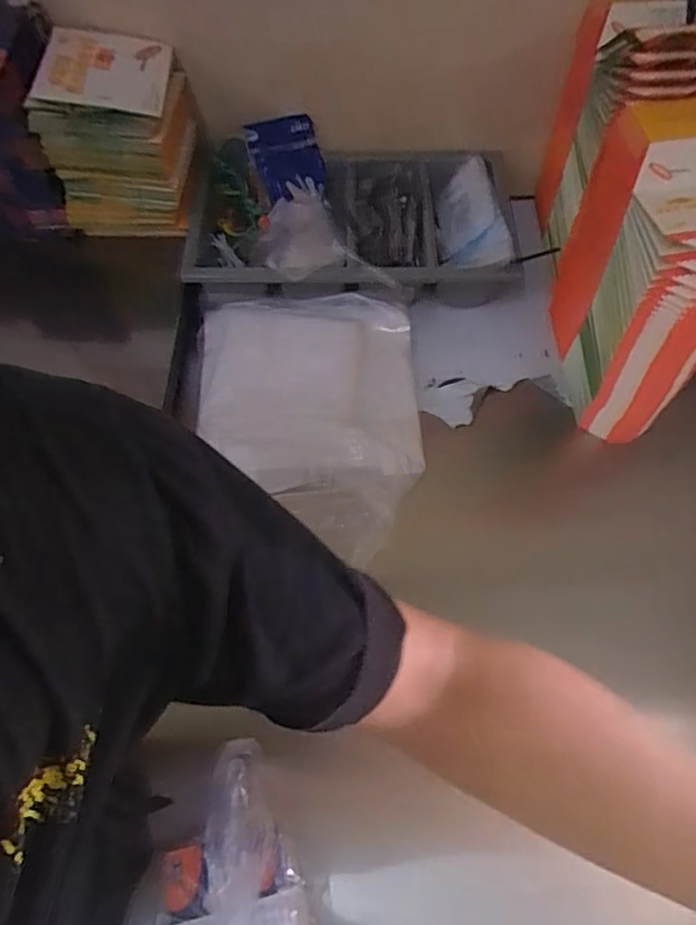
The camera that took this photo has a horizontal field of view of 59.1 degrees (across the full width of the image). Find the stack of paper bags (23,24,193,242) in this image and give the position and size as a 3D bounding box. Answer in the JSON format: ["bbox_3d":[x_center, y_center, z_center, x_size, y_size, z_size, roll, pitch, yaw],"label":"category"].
[{"bbox_3d":[-0.330,-0.483,0.916,0.188,0.211,0.183,0,61,0],"label":"stack of paper bags"}]

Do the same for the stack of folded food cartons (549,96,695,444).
[{"bbox_3d":[0.357,-0.219,0.759,0.117,0.345,0.252,0,61,0],"label":"stack of folded food cartons"}]

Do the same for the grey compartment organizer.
[{"bbox_3d":[0.002,-0.390,0.956,0.503,0.099,0.274,-2,61,-1],"label":"grey compartment organizer"}]

